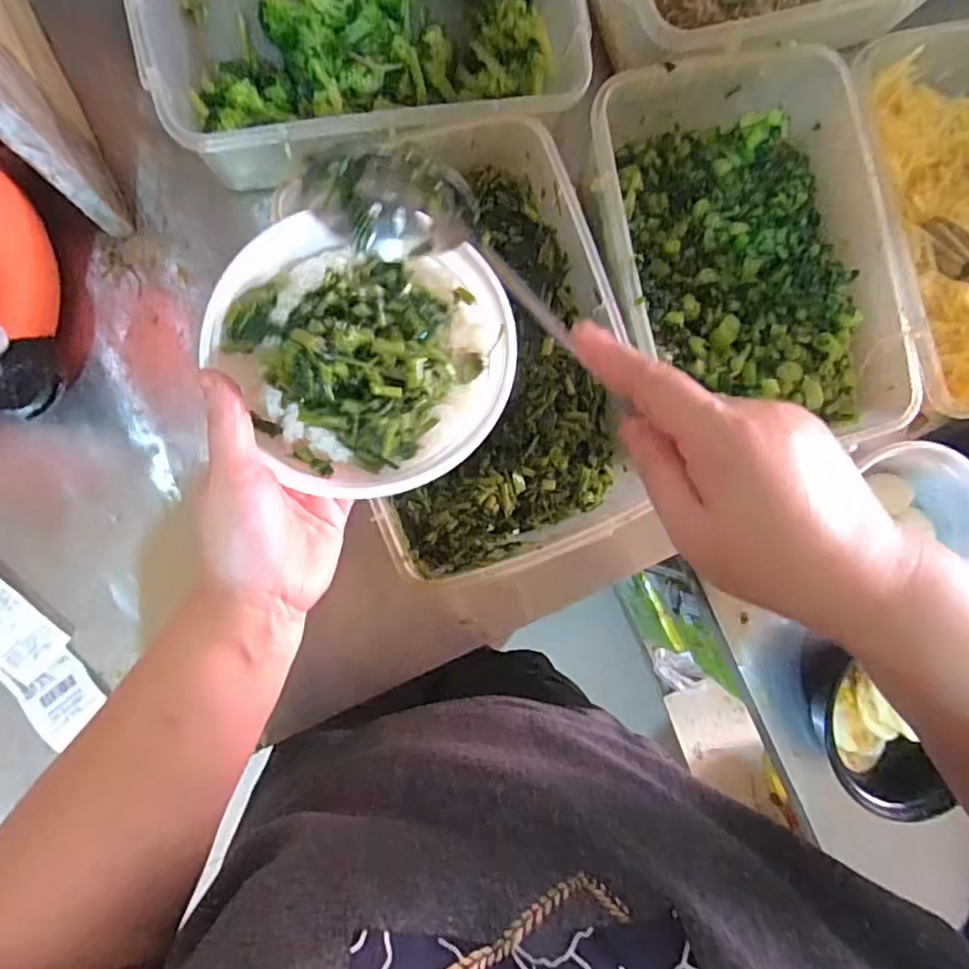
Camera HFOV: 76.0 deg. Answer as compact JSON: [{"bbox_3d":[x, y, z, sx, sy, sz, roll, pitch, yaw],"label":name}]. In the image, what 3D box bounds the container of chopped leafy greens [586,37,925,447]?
[{"bbox_3d":[0.204,-0.178,0.516,0.221,0.086,0.312,-14,92,-8],"label":"container of chopped leafy greens"}]

